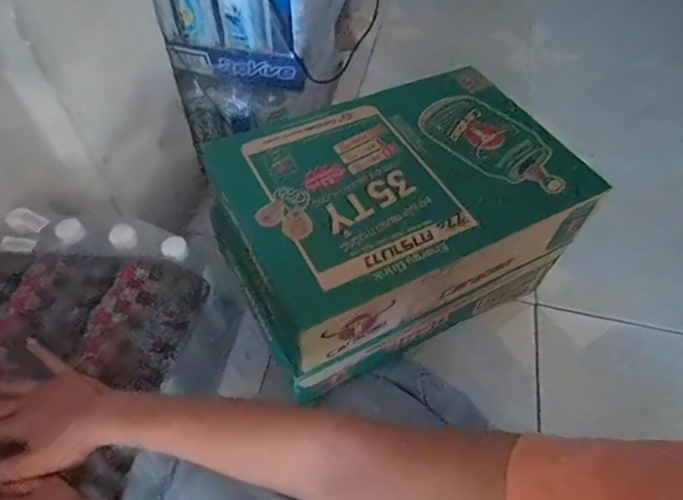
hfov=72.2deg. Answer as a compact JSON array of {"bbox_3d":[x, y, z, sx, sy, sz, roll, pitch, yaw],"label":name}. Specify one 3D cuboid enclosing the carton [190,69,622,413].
[{"bbox_3d":[0.077,-0.057,0.591,0.403,0.140,0.263,-23,59,-18],"label":"carton"}]

